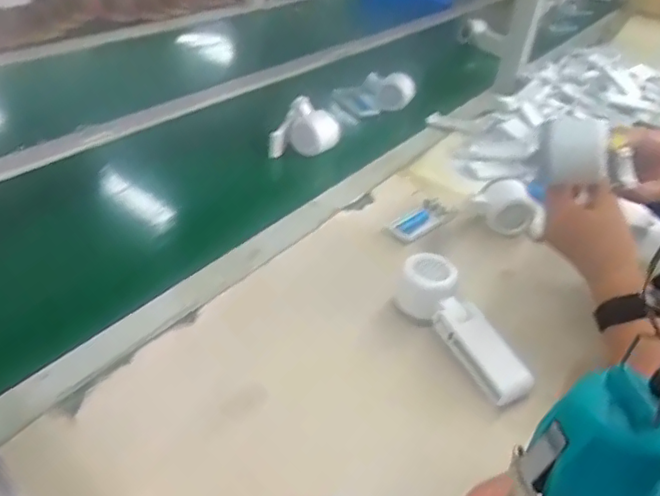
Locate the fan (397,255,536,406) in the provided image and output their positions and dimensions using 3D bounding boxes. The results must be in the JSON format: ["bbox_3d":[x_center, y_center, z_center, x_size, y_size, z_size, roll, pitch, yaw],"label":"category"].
[{"bbox_3d":[0.125,0.073,0.533,0.049,0.055,0.154,-15,42,-28],"label":"fan"}]

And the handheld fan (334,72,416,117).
[{"bbox_3d":[0.082,-0.278,1.026,0.141,0.069,0.056,1,28,39],"label":"handheld fan"}]

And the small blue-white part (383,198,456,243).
[{"bbox_3d":[0.112,-0.036,0.704,0.048,0.014,0.093,30,42,28],"label":"small blue-white part"}]

